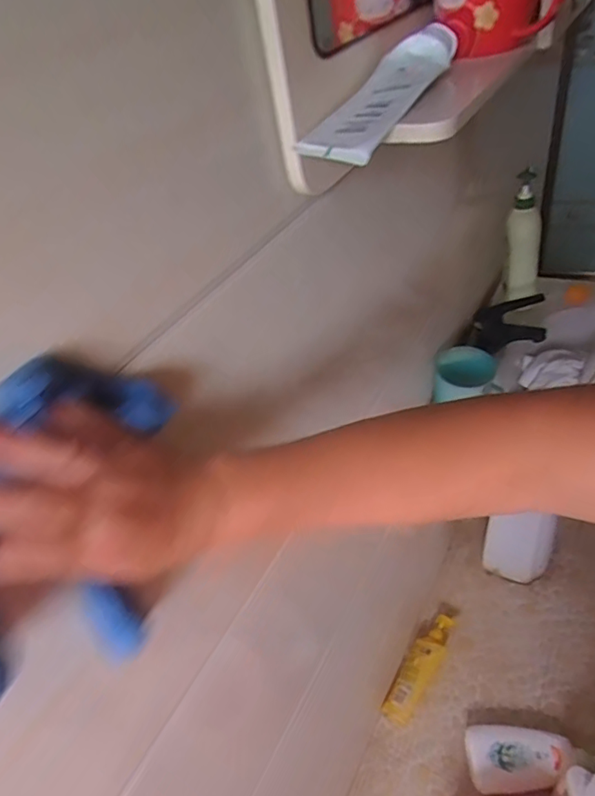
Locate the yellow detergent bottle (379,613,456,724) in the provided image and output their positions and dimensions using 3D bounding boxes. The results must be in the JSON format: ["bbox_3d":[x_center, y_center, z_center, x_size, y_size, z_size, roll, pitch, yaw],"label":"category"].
[{"bbox_3d":[0.285,0.615,1.191,0.066,0.044,0.267,22,52,34],"label":"yellow detergent bottle"}]

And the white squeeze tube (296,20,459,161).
[{"bbox_3d":[0.070,-0.243,0.406,0.062,0.037,0.207,14,48,29],"label":"white squeeze tube"}]

